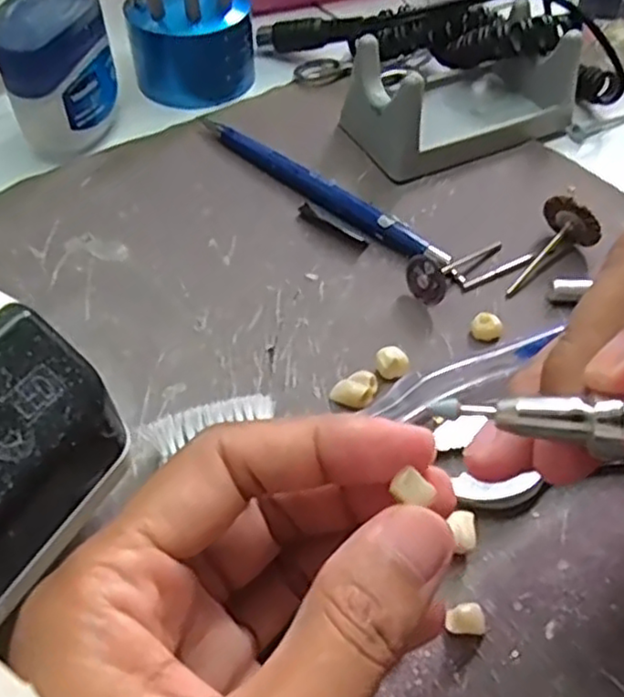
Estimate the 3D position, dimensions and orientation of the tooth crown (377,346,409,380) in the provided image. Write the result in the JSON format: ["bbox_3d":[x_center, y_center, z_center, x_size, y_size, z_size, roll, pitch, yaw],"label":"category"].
[{"bbox_3d":[0.027,0.005,0.229,0.010,0.009,0.008,9,53,6],"label":"tooth crown"}]

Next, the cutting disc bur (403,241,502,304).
[{"bbox_3d":[0.055,-0.031,0.260,0.046,0.015,0.016,-27,56,-37],"label":"cutting disc bur"}]

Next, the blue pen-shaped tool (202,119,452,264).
[{"bbox_3d":[0.000,-0.067,0.286,0.129,0.009,0.010,34,60,24],"label":"blue pen-shaped tool"}]

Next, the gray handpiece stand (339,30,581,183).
[{"bbox_3d":[0.065,-0.115,0.305,0.095,0.039,0.054,-27,57,-20],"label":"gray handpiece stand"}]

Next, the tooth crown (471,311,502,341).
[{"bbox_3d":[0.061,-0.007,0.240,0.010,0.009,0.007,21,55,15],"label":"tooth crown"}]

